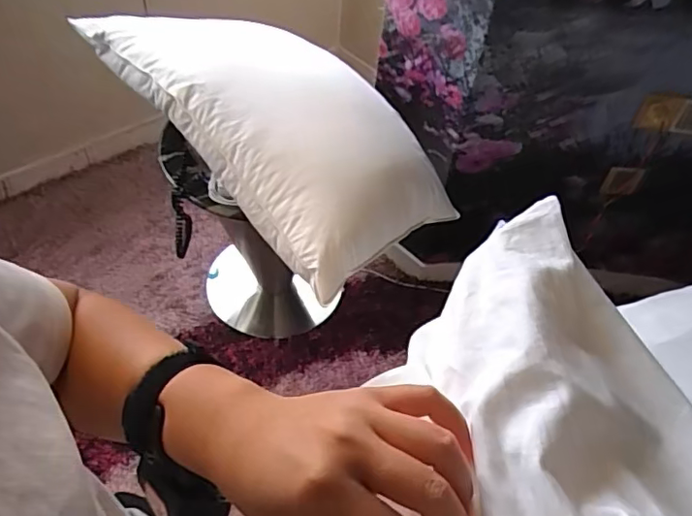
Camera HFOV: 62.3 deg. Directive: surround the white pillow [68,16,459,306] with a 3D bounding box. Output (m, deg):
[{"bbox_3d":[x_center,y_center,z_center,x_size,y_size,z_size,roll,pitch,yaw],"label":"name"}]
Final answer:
[{"bbox_3d":[-0.130,-0.279,1.099,0.392,0.143,0.689,-39,78,-28],"label":"white pillow"}]

